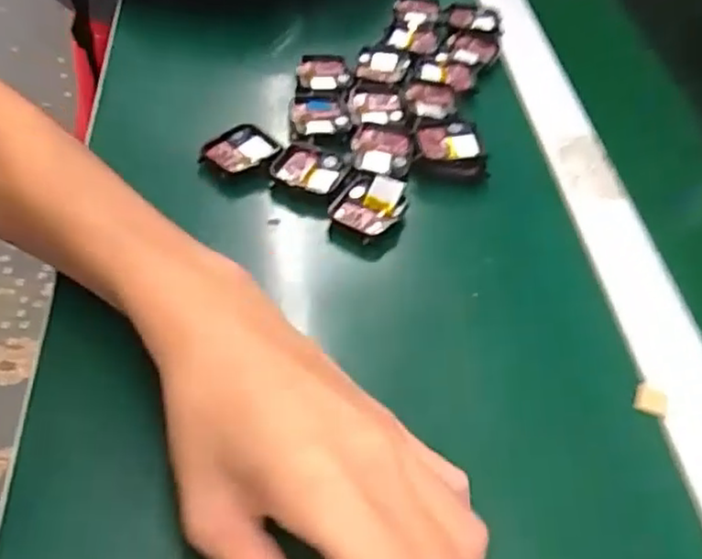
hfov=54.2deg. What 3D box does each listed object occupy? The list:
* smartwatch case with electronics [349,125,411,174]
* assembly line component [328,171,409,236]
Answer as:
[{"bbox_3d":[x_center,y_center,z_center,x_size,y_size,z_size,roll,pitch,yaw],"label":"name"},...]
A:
[{"bbox_3d":[0.019,-0.083,0.437,0.038,0.011,0.039,13,49,3],"label":"smartwatch case with electronics"},{"bbox_3d":[0.010,-0.045,0.403,0.040,0.016,0.045,28,52,16],"label":"assembly line component"}]

